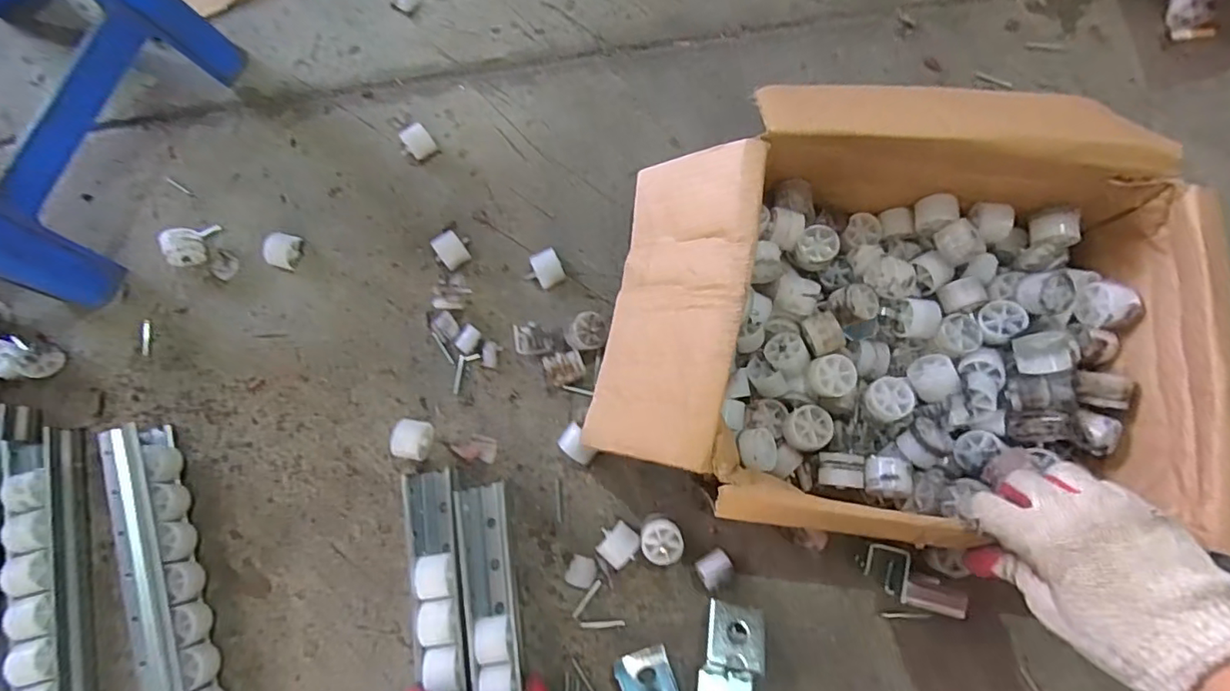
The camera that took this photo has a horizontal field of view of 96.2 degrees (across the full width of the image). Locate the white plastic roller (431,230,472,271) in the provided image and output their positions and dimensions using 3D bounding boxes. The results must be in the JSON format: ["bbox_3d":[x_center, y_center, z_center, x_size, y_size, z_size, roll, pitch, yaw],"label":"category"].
[{"bbox_3d":[-0.164,-0.095,0.552,0.027,0.022,0.035,-36,79,-6],"label":"white plastic roller"}]

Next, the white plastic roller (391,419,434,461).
[{"bbox_3d":[-0.184,0.086,0.506,0.027,0.035,0.034,17,78,5],"label":"white plastic roller"}]

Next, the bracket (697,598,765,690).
[{"bbox_3d":[0.096,0.259,0.455,0.048,0.039,0.085,10,78,4],"label":"bracket"}]

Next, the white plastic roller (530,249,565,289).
[{"bbox_3d":[-0.065,-0.076,0.545,0.028,0.018,0.034,-20,77,-3],"label":"white plastic roller"}]

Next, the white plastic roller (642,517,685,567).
[{"bbox_3d":[0.041,0.171,0.482,0.035,0.030,0.037,0,77,2],"label":"white plastic roller"}]

